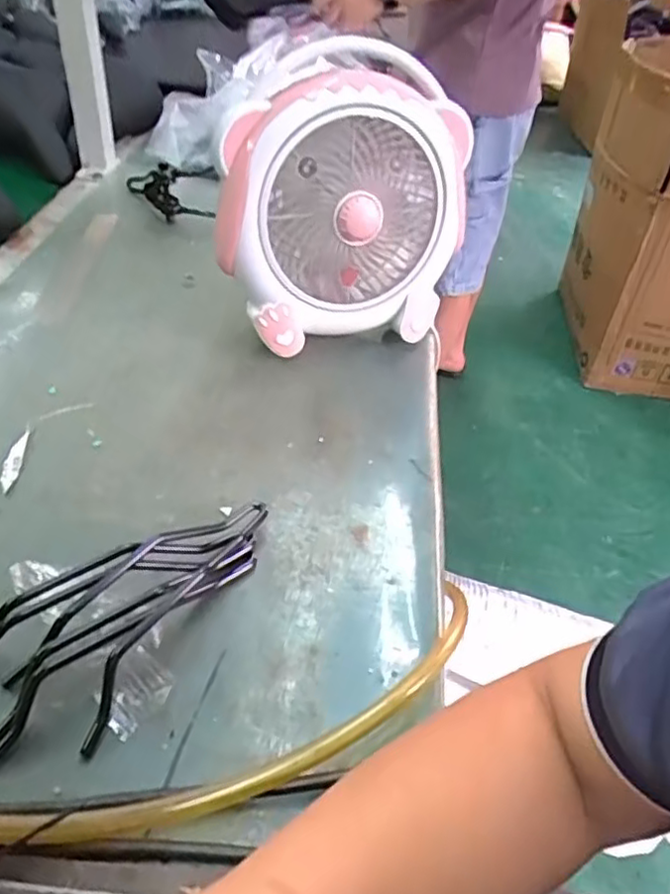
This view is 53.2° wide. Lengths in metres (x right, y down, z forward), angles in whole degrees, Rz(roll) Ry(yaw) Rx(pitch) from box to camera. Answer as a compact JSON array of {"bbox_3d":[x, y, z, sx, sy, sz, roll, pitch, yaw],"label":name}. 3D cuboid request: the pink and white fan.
[{"bbox_3d":[0.005,-0.223,0.650,0.226,0.259,0.116,-4,41,-13],"label":"pink and white fan"}]

